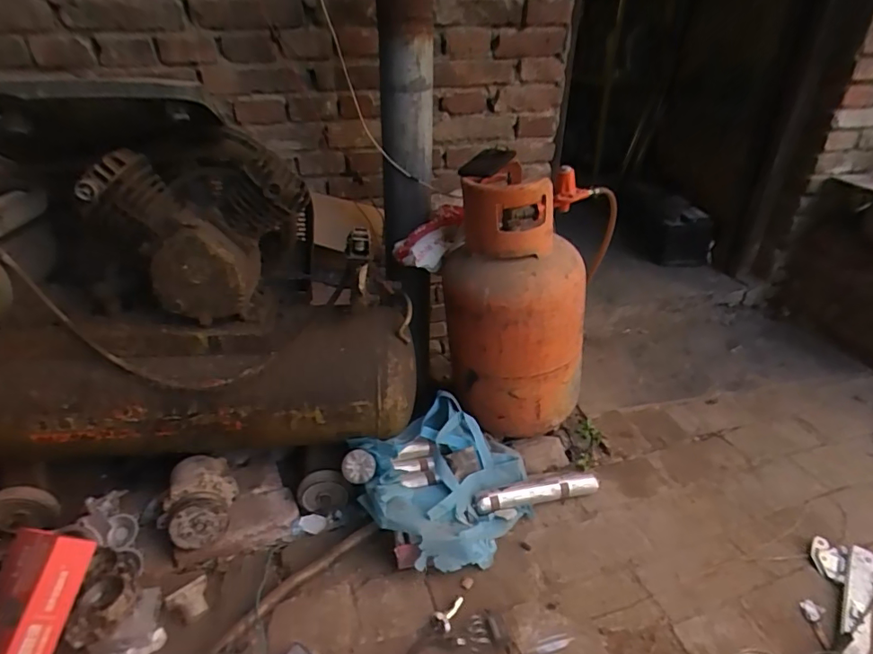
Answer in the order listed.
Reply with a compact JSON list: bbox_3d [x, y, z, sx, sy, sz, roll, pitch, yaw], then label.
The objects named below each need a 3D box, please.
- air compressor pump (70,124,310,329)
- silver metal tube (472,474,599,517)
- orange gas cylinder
[{"bbox_3d":[-0.417,-0.190,0.942,0.335,0.288,0.256,-1,30,1],"label":"air compressor pump"},{"bbox_3d":[0.211,0.350,1.073,0.267,0.052,0.054,-8,31,-11],"label":"silver metal tube"},{"bbox_3d":[0.176,-0.057,1.149,0.293,0.569,0.296,0,30,3],"label":"orange gas cylinder"}]

